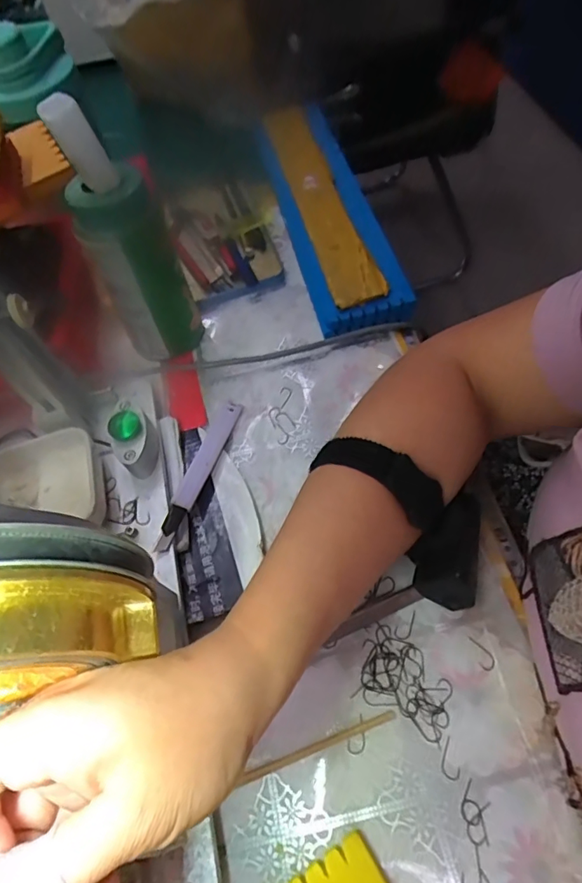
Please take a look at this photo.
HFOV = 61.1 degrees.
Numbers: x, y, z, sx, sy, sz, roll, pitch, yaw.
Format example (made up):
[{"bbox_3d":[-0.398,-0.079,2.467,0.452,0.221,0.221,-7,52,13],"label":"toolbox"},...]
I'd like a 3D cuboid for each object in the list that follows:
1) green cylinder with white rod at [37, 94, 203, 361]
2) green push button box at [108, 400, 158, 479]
[{"bbox_3d":[-0.119,-0.144,0.371,0.061,0.183,0.056,-29,62,-12],"label":"green cylinder with white rod"},{"bbox_3d":[-0.118,-0.007,0.369,0.025,0.034,0.063,-15,60,-4],"label":"green push button box"}]

